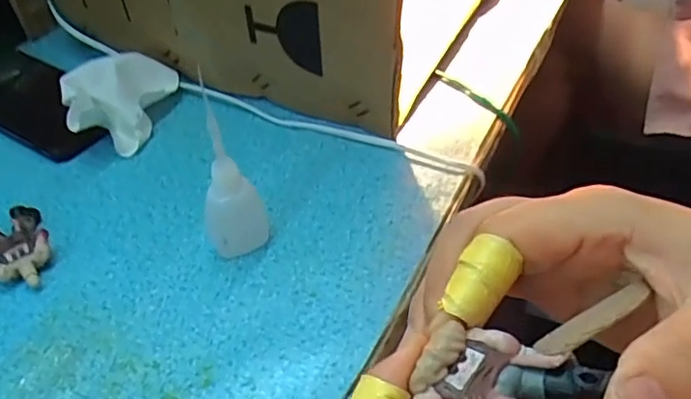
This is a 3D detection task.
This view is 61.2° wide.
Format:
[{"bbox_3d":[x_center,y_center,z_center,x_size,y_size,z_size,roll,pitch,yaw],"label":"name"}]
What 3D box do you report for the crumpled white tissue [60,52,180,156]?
[{"bbox_3d":[-0.164,-0.076,0.437,0.083,0.043,0.086,-17,47,-16],"label":"crumpled white tissue"}]

